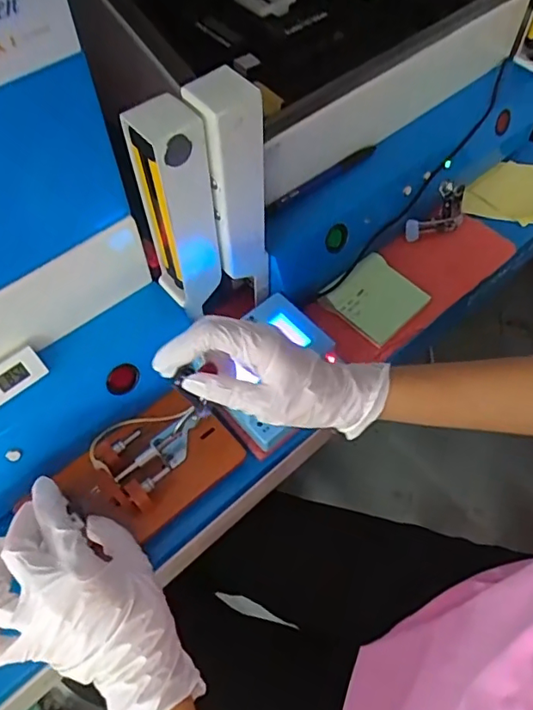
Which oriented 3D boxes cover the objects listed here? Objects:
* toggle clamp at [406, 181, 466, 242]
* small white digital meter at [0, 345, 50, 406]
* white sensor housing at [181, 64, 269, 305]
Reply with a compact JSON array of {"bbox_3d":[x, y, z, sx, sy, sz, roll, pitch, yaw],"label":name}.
[{"bbox_3d":[0.174,-0.143,0.553,0.061,0.036,0.032,-39,66,-21],"label":"toggle clamp"},{"bbox_3d":[-0.192,0.019,0.399,0.056,0.028,0.013,-43,22,-20],"label":"small white digital meter"},{"bbox_3d":[-0.021,-0.111,0.407,0.041,0.189,0.030,-38,66,-20],"label":"white sensor housing"}]

